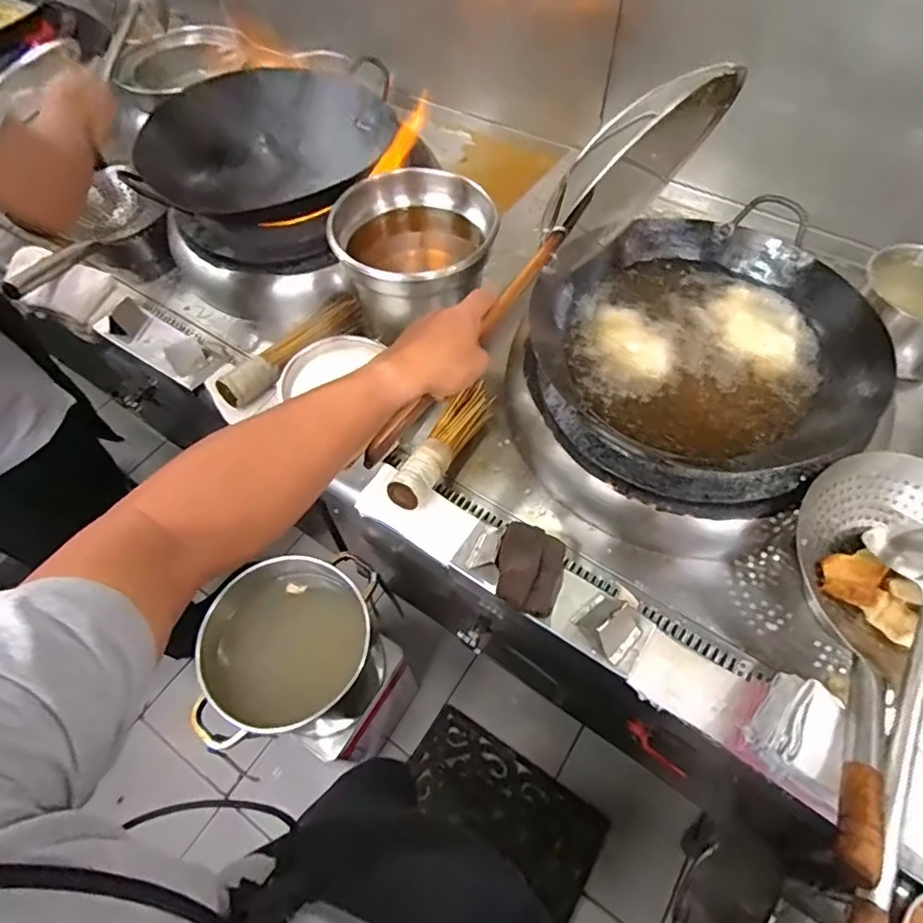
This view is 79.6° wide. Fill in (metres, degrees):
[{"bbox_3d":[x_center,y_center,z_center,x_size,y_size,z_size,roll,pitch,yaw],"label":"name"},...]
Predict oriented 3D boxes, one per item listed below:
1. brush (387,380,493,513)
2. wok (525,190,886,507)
[{"bbox_3d":[-0.028,-0.030,0.809,0.059,0.056,0.253,23,47,16],"label":"brush"},{"bbox_3d":[0.332,-0.157,0.767,0.421,0.129,0.411,-33,61,-18],"label":"wok"}]

